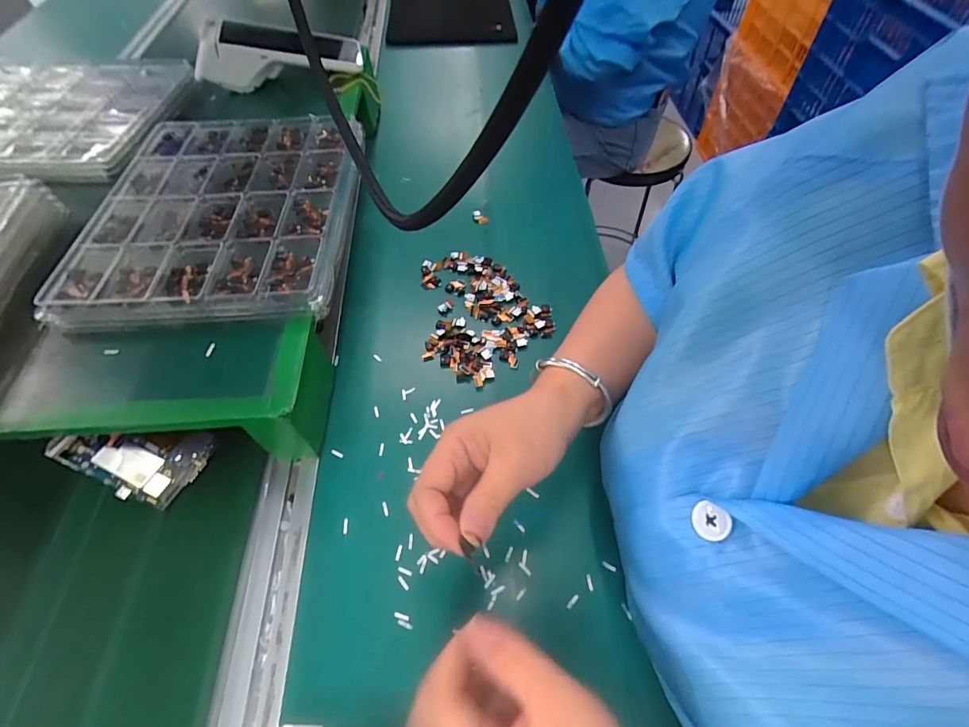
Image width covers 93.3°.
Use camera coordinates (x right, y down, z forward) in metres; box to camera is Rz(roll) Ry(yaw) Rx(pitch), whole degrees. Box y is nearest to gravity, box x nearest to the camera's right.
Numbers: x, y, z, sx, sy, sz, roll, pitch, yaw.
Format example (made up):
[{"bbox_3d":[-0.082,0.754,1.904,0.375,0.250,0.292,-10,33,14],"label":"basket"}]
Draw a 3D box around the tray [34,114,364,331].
[{"bbox_3d":[-0.256,-0.160,0.450,0.248,0.024,0.298,-4,56,-3],"label":"tray"}]

